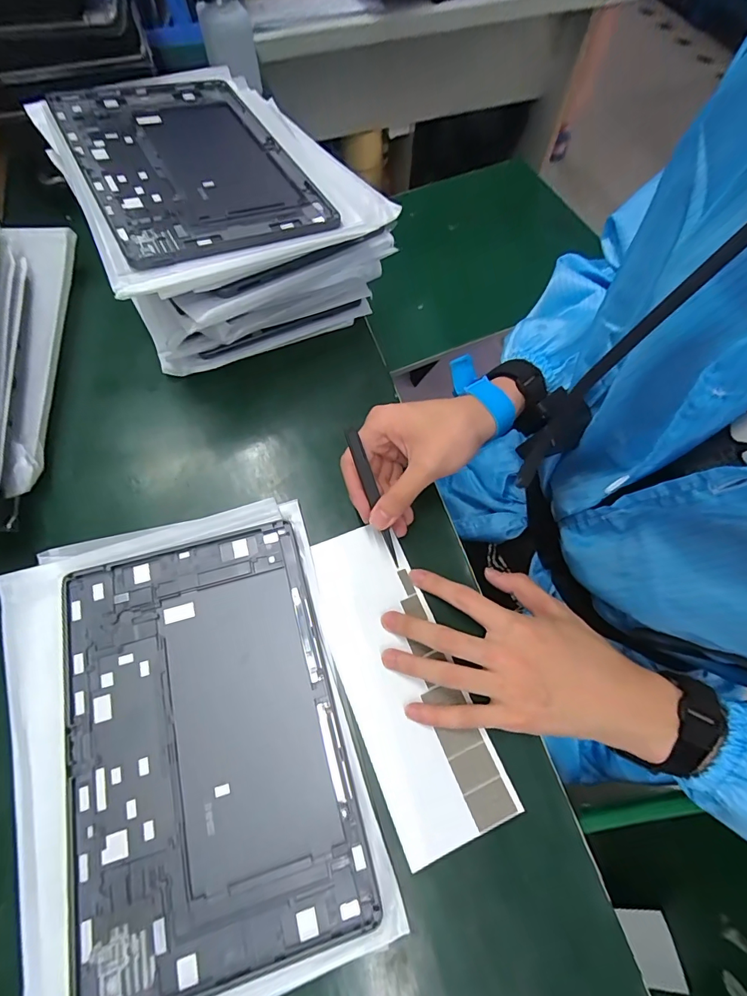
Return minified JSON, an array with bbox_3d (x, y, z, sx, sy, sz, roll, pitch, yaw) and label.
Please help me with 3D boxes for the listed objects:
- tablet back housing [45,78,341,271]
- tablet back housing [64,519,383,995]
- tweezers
[{"bbox_3d":[-0.158,-0.293,0.379,0.172,0.008,0.260,-25,68,-19],"label":"tablet back housing"},{"bbox_3d":[-0.110,0.151,0.288,0.165,0.011,0.252,-15,68,-7],"label":"tablet back housing"},{"bbox_3d":[0.000,0.000,0.339,0.007,0.012,0.111,-22,105,-10],"label":"tweezers"}]

